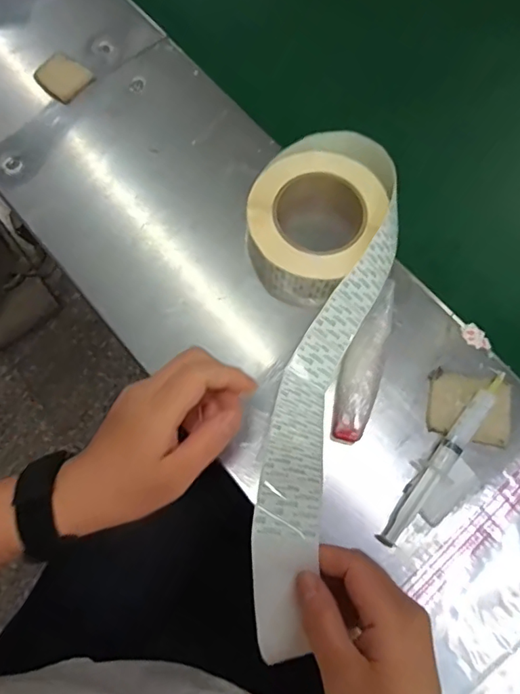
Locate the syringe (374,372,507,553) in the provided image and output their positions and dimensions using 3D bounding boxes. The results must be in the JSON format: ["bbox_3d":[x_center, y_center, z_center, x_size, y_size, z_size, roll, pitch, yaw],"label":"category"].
[{"bbox_3d":[0.148,0.086,0.407,0.026,0.018,0.163,42,77,12],"label":"syringe"}]

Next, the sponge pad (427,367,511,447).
[{"bbox_3d":[0.174,0.049,0.421,0.066,0.011,0.052,16,73,5],"label":"sponge pad"}]

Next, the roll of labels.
[{"bbox_3d":[0.030,-0.002,0.391,0.120,0.085,0.386,11,58,4],"label":"roll of labels"}]

